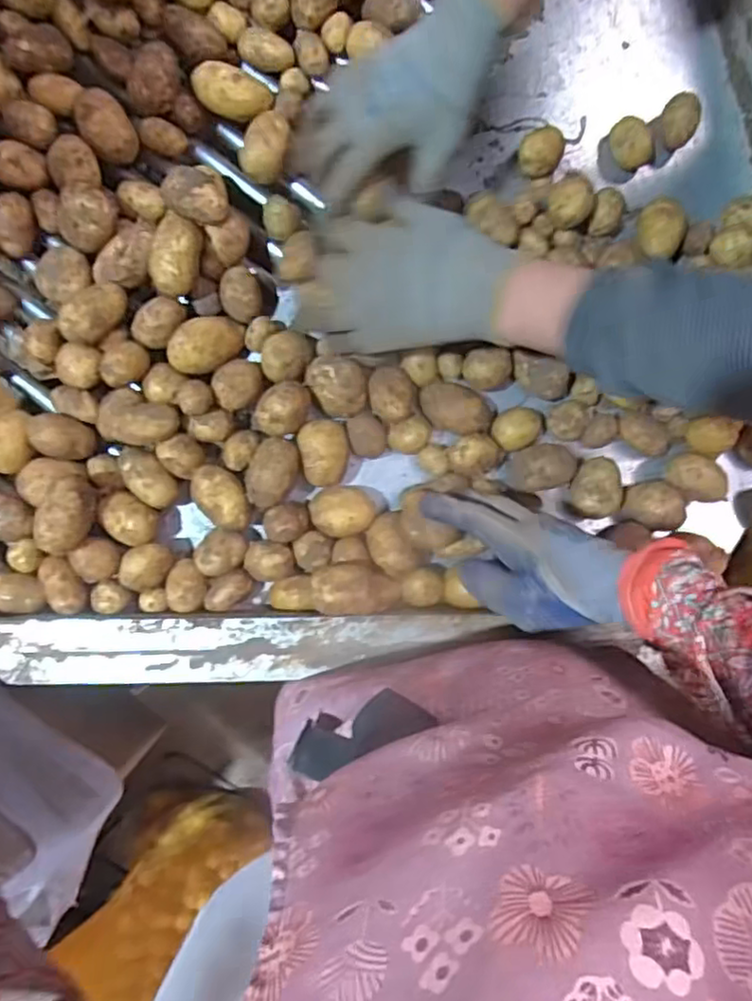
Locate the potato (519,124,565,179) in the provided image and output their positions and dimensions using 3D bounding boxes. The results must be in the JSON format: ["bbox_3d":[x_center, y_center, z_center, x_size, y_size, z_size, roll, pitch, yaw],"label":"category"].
[{"bbox_3d":[0.144,-0.302,0.568,0.036,0.031,0.037,0,90,4],"label":"potato"}]

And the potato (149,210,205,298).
[{"bbox_3d":[-0.158,-0.197,0.525,0.035,0.035,0.065,10,90,4],"label":"potato"}]

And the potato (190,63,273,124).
[{"bbox_3d":[-0.120,-0.335,0.540,0.061,0.027,0.035,14,90,4],"label":"potato"}]

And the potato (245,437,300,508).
[{"bbox_3d":[-0.085,-0.022,0.526,0.036,0.030,0.057,19,91,4],"label":"potato"}]

